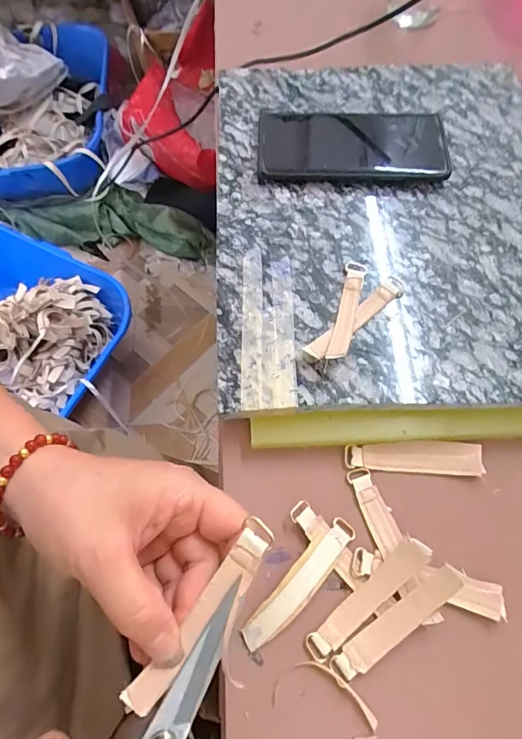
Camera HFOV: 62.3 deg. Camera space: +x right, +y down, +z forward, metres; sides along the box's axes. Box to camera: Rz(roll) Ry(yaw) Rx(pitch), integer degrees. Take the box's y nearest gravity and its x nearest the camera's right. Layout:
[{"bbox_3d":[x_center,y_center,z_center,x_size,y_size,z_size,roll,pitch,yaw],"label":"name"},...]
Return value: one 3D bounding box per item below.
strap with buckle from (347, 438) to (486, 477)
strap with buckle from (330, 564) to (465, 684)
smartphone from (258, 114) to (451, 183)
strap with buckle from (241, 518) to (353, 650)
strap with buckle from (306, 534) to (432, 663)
[{"bbox_3d":[0.110,0.063,0.312,0.095,0.008,0.022,2,67,0],"label":"strap with buckle"},{"bbox_3d":[0.083,0.156,0.263,0.091,0.020,0.017,-36,74,-11],"label":"strap with buckle"},{"bbox_3d":[0.078,-0.197,0.376,0.157,0.013,0.079,2,67,-1],"label":"smartphone"},{"bbox_3d":[0.026,0.137,0.278,0.021,0.011,0.096,41,72,14],"label":"strap with buckle"},{"bbox_3d":[0.067,0.144,0.268,0.093,0.019,0.018,-40,74,-16],"label":"strap with buckle"}]

